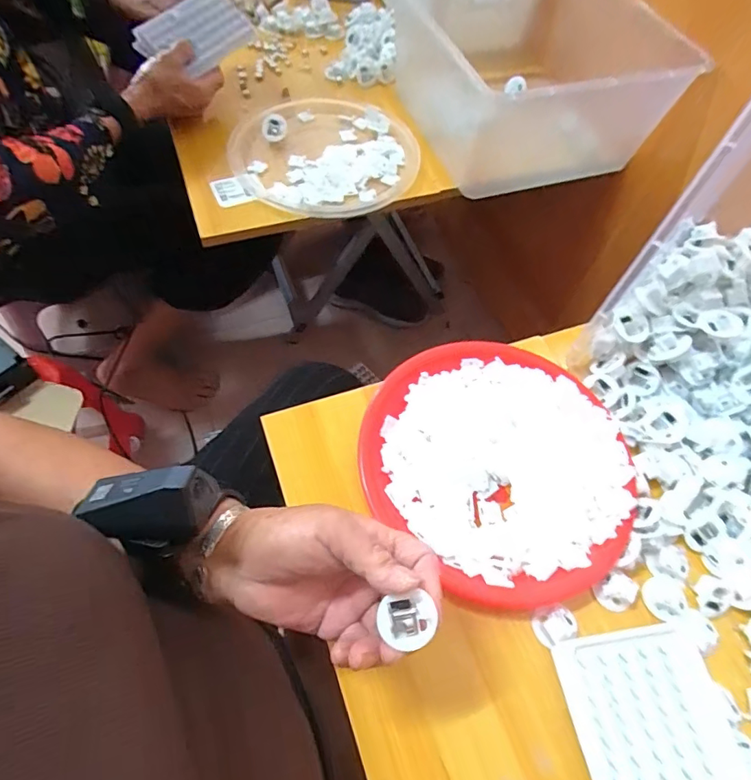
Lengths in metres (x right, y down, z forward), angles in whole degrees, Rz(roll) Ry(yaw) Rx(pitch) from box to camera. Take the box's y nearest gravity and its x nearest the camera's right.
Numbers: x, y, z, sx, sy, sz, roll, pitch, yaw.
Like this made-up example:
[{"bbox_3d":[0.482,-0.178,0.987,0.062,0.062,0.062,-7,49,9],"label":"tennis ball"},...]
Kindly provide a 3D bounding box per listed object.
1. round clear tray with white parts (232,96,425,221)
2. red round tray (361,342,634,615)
[{"bbox_3d":[-0.064,-0.302,0.631,0.231,0.036,0.229,-20,64,-10],"label":"round clear tray with white parts"},{"bbox_3d":[0.107,0.058,0.420,0.211,0.018,0.223,0,63,0],"label":"red round tray"}]

